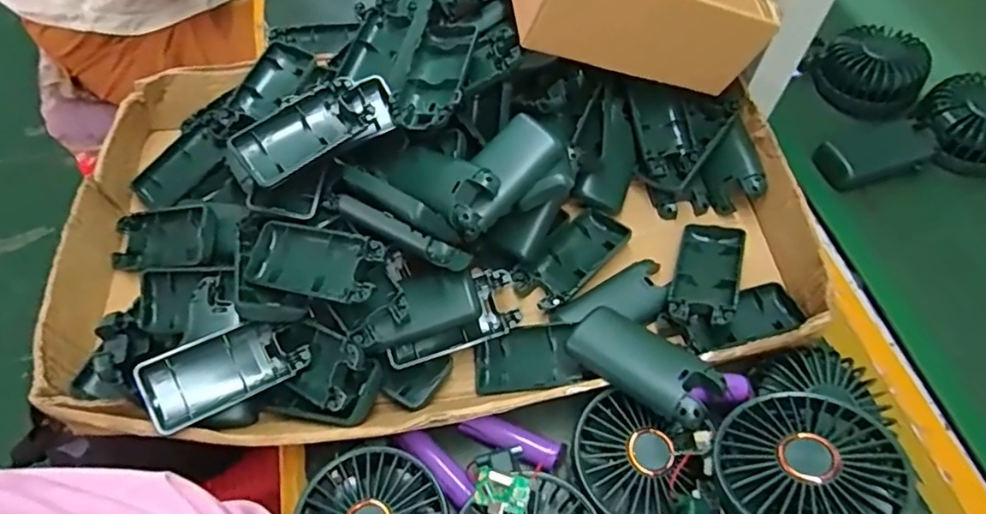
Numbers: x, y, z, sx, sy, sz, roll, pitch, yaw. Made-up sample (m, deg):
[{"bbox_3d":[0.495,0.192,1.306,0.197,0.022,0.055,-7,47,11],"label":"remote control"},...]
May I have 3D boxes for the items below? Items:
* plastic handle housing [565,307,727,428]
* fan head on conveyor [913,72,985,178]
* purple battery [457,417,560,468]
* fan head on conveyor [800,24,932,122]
[{"bbox_3d":[0.091,0.063,0.362,0.088,0.013,0.038,30,61,34],"label":"plastic handle housing"},{"bbox_3d":[0.418,-0.115,0.521,0.077,0.046,0.084,-40,67,-22],"label":"fan head on conveyor"},{"bbox_3d":[0.011,0.115,0.383,0.063,0.014,0.018,22,60,12],"label":"purple battery"},{"bbox_3d":[0.351,-0.174,0.556,0.072,0.043,0.098,-25,62,-16],"label":"fan head on conveyor"}]

